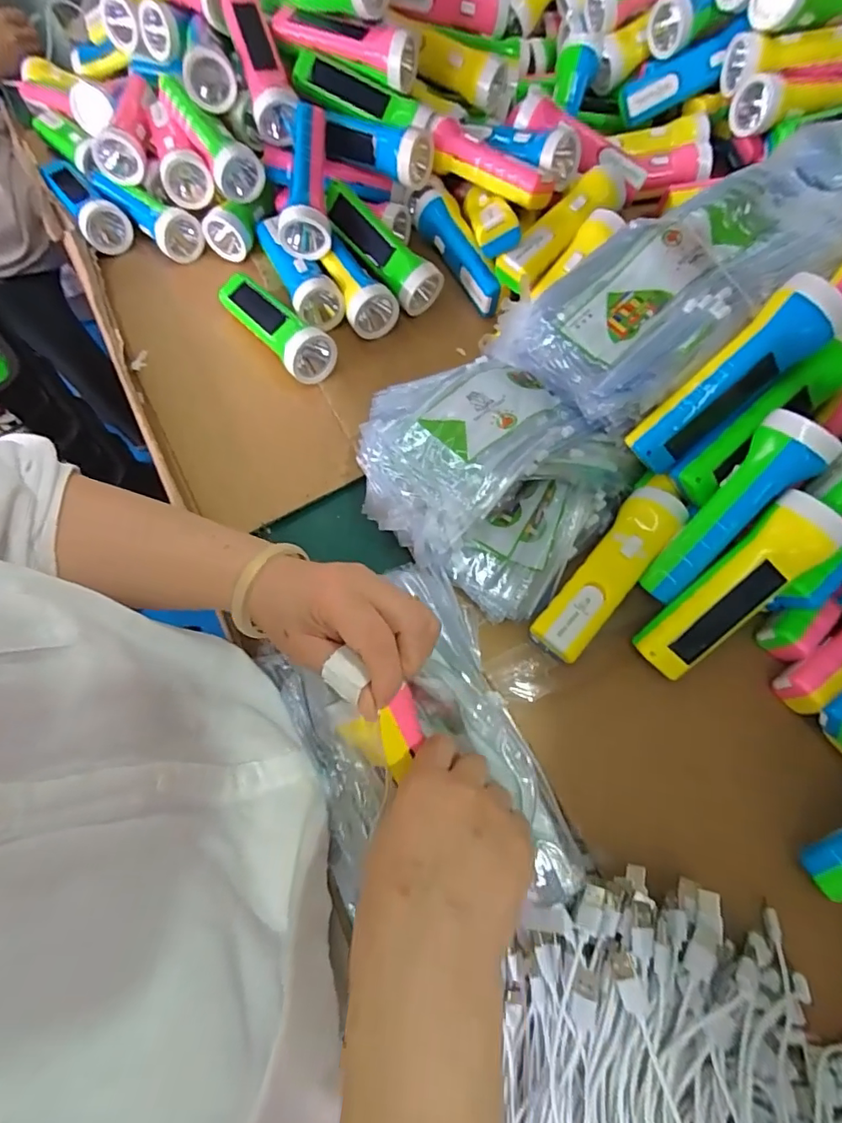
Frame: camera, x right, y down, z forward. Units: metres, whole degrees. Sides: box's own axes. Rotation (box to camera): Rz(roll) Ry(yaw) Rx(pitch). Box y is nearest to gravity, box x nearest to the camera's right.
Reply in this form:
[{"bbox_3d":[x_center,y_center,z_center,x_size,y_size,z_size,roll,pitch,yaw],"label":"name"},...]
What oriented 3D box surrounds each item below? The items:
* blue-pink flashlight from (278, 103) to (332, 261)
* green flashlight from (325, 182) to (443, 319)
[{"bbox_3d":[-0.131,-0.418,0.575,0.056,0.062,0.162,-5,67,0],"label":"blue-pink flashlight"},{"bbox_3d":[-0.051,-0.354,0.576,0.167,0.049,0.057,44,75,0],"label":"green flashlight"}]

